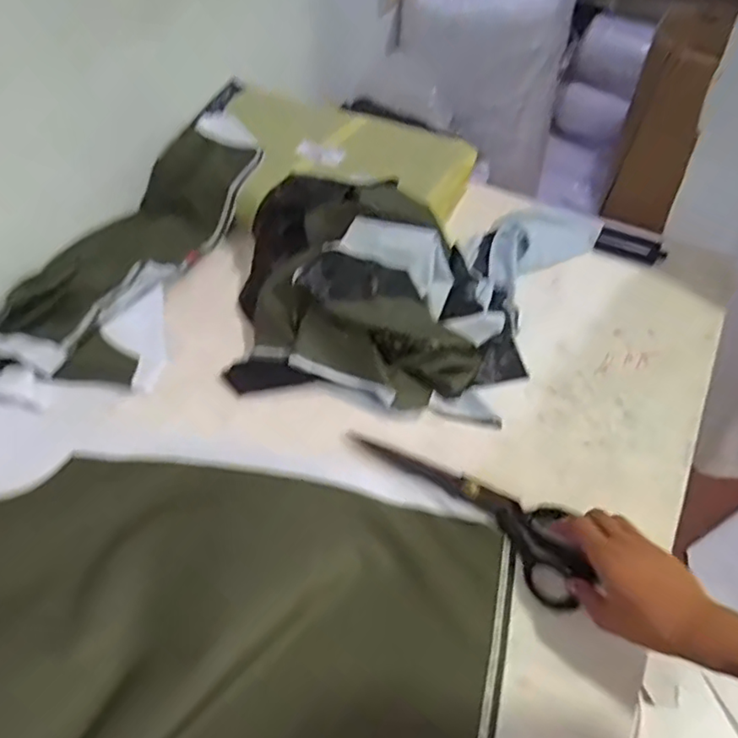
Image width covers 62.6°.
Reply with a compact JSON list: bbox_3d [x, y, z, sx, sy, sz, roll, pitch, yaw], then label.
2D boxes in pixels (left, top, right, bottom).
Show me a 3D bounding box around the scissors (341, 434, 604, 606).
[{"bbox_3d":[0.099,0.132,0.622,0.262,0.024,0.079,30,58,23],"label":"scissors"}]

